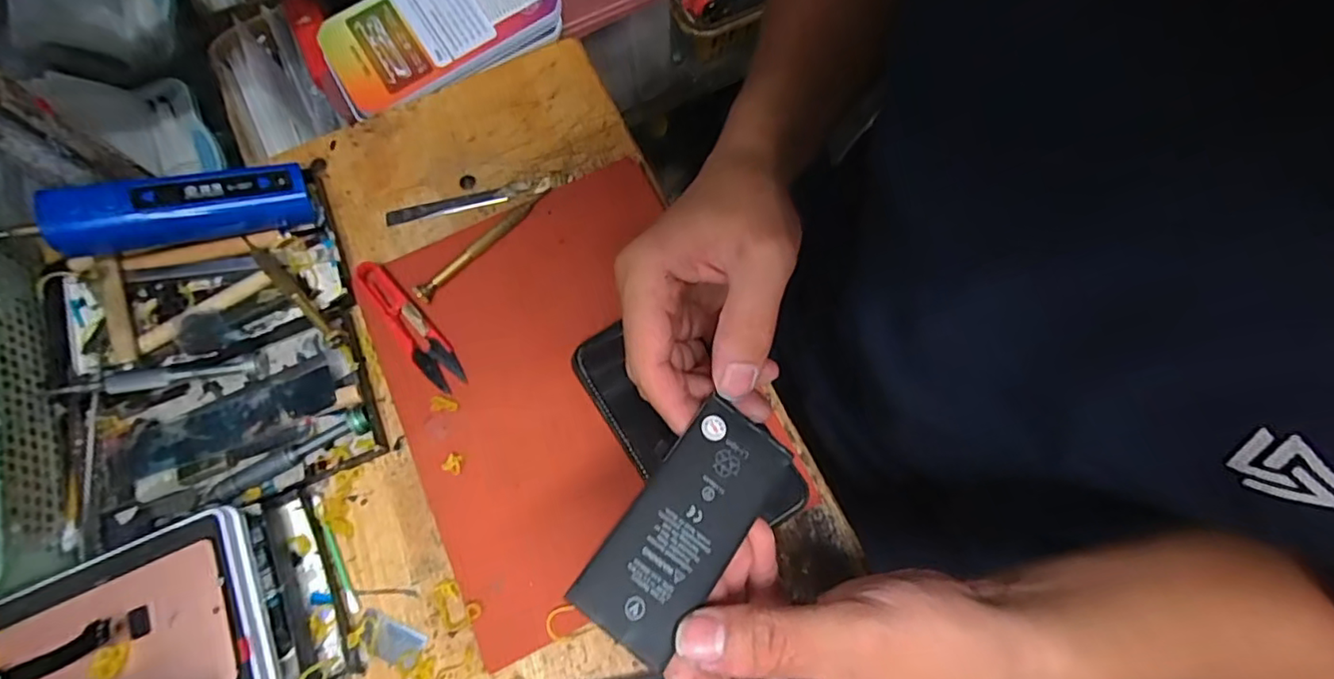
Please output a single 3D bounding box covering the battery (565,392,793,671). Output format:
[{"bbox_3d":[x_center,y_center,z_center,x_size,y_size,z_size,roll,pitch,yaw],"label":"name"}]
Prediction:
[{"bbox_3d":[0.009,0.070,0.234,0.042,0.007,0.098,35,61,12],"label":"battery"}]

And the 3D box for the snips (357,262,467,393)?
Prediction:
[{"bbox_3d":[-0.162,-0.010,0.377,0.022,0.010,0.099,-39,75,-13],"label":"snips"}]

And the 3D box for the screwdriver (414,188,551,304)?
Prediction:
[{"bbox_3d":[-0.120,-0.064,0.397,0.110,0.007,0.012,-42,76,-14],"label":"screwdriver"}]

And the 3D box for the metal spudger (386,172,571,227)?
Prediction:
[{"bbox_3d":[-0.130,-0.097,0.416,0.127,0.007,0.014,-13,71,-5],"label":"metal spudger"}]

